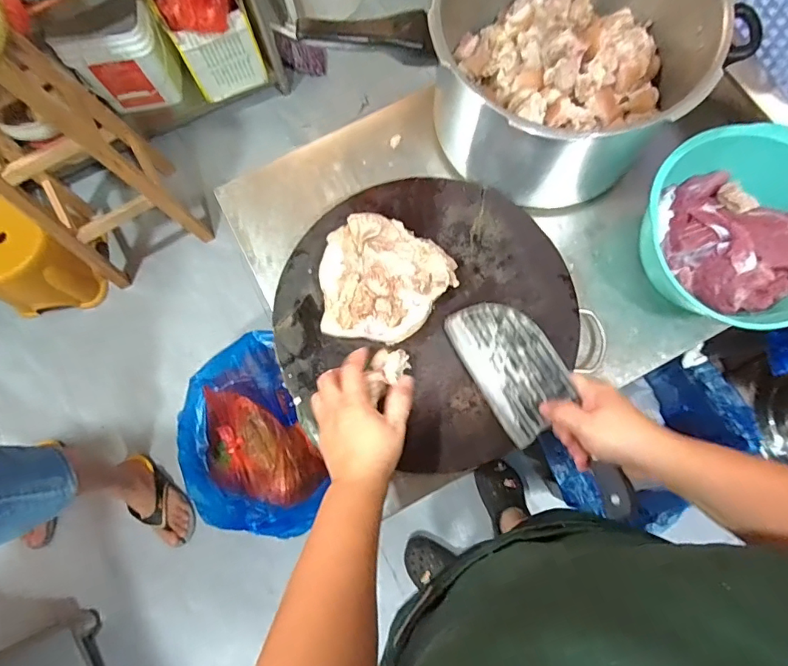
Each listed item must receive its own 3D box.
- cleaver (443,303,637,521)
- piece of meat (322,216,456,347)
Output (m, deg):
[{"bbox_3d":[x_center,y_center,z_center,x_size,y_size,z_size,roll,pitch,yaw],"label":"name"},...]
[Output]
[{"bbox_3d":[0.150,0.068,0.484,0.090,0.025,0.248,-45,68,25],"label":"cleaver"},{"bbox_3d":[-0.008,-0.061,0.527,0.142,0.039,0.137,0,76,2],"label":"piece of meat"}]

